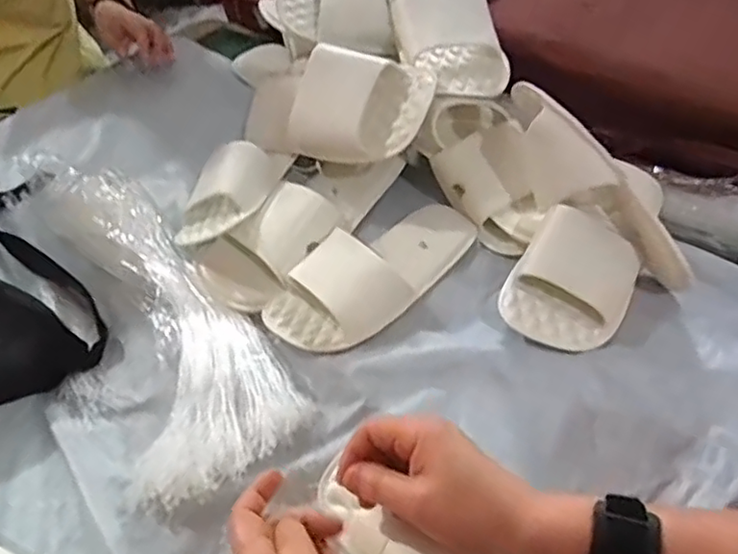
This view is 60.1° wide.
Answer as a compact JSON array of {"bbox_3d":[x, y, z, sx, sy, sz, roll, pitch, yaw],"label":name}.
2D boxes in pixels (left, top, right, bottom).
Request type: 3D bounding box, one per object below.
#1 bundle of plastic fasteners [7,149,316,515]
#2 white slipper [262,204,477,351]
[{"bbox_3d":[-0.236,0.013,0.613,0.154,0.037,0.466,-32,54,-21],"label":"bundle of plastic fasteners"},{"bbox_3d":[0.009,-0.011,0.606,0.229,0.046,0.104,-29,53,-19],"label":"white slipper"}]

